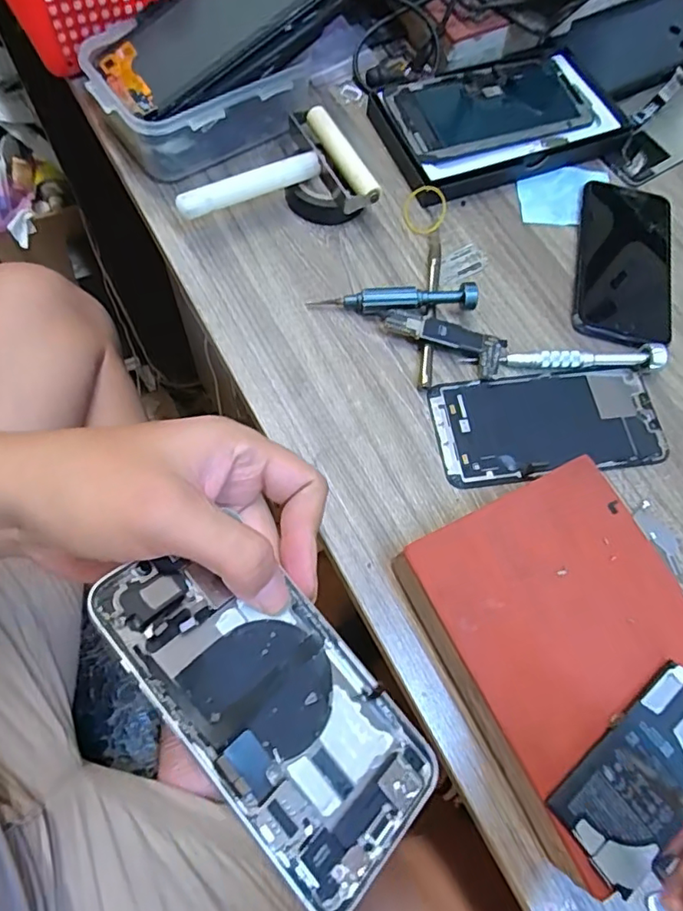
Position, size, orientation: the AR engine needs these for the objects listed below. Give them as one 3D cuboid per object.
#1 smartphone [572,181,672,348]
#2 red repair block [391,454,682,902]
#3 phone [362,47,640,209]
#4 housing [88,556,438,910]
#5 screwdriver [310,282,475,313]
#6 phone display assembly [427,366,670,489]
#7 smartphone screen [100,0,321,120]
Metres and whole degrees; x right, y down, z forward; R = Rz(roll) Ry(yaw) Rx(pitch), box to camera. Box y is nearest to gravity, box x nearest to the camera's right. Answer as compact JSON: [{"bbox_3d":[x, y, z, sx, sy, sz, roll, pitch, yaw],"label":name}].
[{"bbox_3d":[0.200,-0.135,0.388,0.065,0.005,0.134,13,68,1],"label":"smartphone"},{"bbox_3d":[0.113,0.095,0.274,0.120,0.043,0.155,-24,73,-13],"label":"red repair block"},{"bbox_3d":[0.119,-0.253,0.416,0.176,0.024,0.101,-21,72,-12],"label":"phone"},{"bbox_3d":[-0.027,0.093,0.219,0.141,0.006,0.072,48,50,9],"label":"housing"},{"bbox_3d":[0.033,-0.098,0.352,0.104,0.021,0.012,1,69,-4],"label":"screwdriver"},{"bbox_3d":[0.128,-0.020,0.340,0.141,0.006,0.067,-7,70,-8],"label":"phone display assembly"},{"bbox_3d":[-0.077,-0.272,0.347,0.152,0.010,0.069,-33,73,4],"label":"smartphone screen"}]

